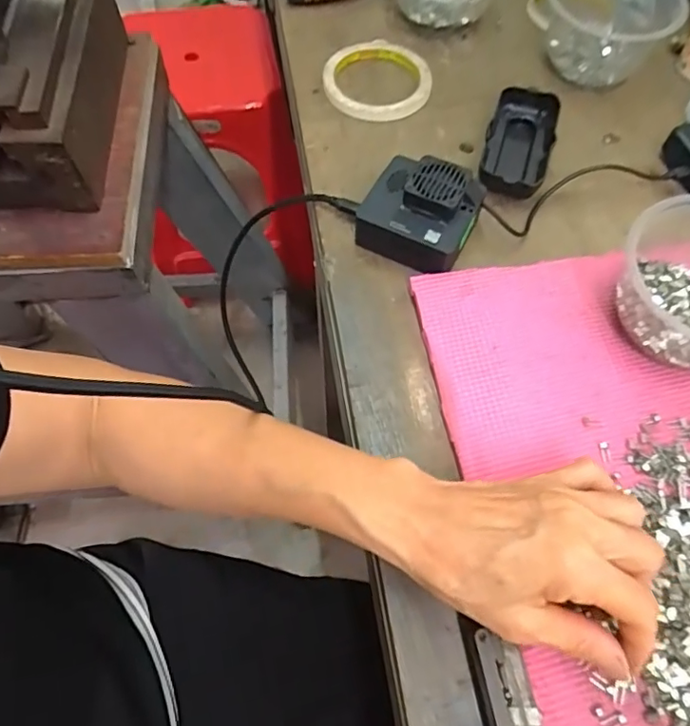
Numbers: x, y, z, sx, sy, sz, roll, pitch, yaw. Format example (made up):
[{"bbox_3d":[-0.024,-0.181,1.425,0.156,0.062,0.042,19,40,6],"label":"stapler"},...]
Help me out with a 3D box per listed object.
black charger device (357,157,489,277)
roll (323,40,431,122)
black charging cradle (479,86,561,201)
[{"bbox_3d":[0.056,-0.111,0.406,0.081,0.042,0.073,27,67,14],"label":"black charger device"},{"bbox_3d":[0.030,-0.255,0.493,0.094,0.015,0.097,-1,63,1],"label":"roll"},{"bbox_3d":[0.145,-0.182,0.455,0.052,0.022,0.108,15,64,9],"label":"black charging cradle"}]

